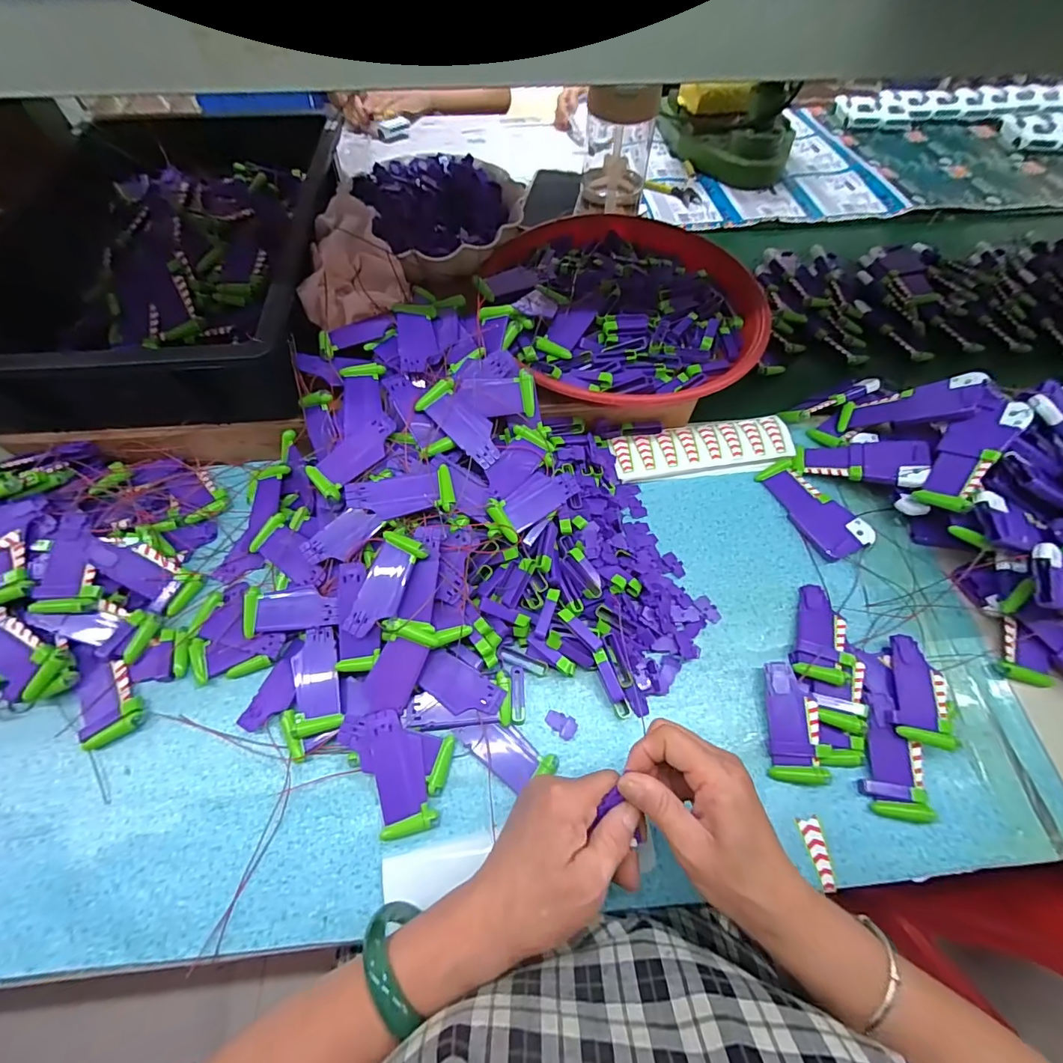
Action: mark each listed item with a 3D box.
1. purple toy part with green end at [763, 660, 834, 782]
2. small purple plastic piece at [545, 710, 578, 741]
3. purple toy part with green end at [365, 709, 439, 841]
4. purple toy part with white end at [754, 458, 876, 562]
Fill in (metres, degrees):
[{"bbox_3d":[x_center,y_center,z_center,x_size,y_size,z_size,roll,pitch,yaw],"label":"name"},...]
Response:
[{"bbox_3d":[0.216,0.157,0.388,0.040,0.020,0.090,7,62,3],"label":"purple toy part with green end"},{"bbox_3d":[0.025,0.161,0.394,0.026,0.004,0.018,28,65,14],"label":"small purple plastic piece"},{"bbox_3d":[-0.104,0.185,0.364,0.038,0.007,0.091,-18,76,-10],"label":"purple toy part with green end"},{"bbox_3d":[0.287,-0.025,0.484,0.048,0.024,0.117,-24,64,-13],"label":"purple toy part with white end"}]

